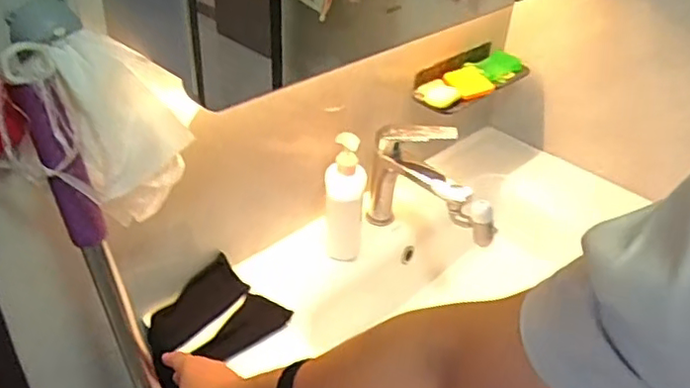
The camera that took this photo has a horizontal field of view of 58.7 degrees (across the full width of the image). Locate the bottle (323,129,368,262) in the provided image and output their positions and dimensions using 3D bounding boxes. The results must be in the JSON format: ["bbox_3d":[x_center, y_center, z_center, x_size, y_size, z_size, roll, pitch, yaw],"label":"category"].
[{"bbox_3d":[0.000,0.009,0.888,0.059,0.193,0.053,6,36,3],"label":"bottle"}]

